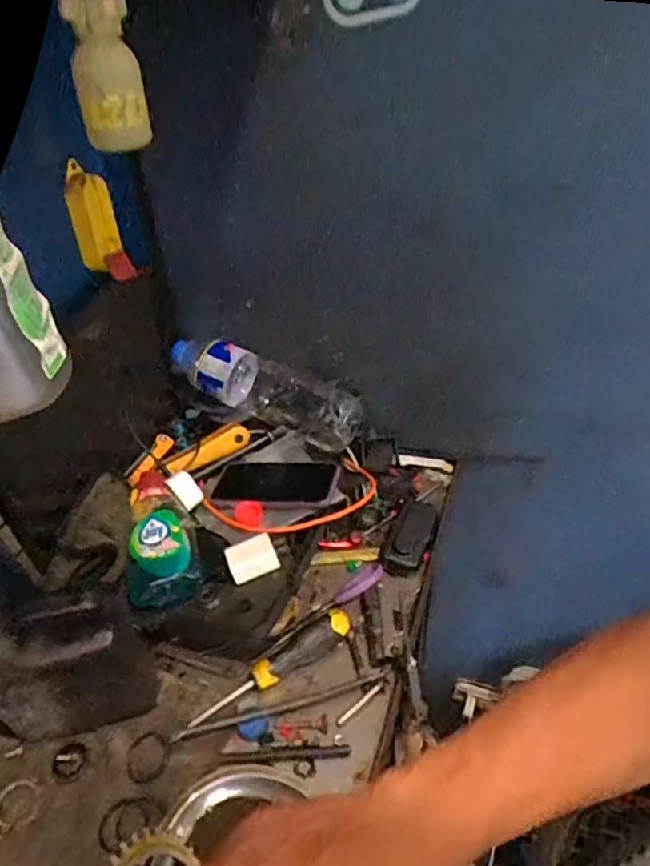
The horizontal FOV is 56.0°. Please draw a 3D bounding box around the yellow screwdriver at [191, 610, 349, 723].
[{"bbox_3d":[-0.053,0.235,0.624,0.181,0.025,0.034,-24,42,-26],"label":"yellow screwdriver"}]

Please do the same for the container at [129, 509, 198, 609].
[{"bbox_3d":[-0.170,0.130,0.647,0.074,0.054,0.090,-5,37,-3],"label":"container"}]

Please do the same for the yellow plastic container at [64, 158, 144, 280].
[{"bbox_3d":[-0.259,-0.238,0.703,0.026,0.129,0.057,26,45,33],"label":"yellow plastic container"}]

